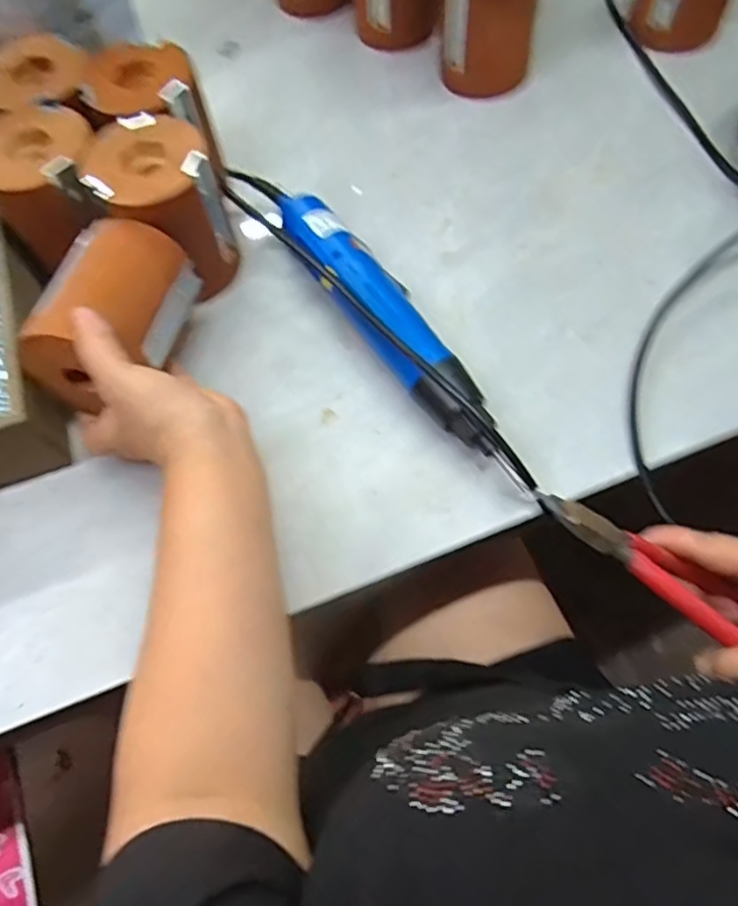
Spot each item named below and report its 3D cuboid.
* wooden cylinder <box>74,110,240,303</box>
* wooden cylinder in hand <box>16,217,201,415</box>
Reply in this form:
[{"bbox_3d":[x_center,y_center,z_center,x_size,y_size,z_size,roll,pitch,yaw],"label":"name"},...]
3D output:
[{"bbox_3d":[-0.142,-0.169,0.445,0.077,0.097,0.077,-1,66,2],"label":"wooden cylinder"},{"bbox_3d":[-0.155,-0.089,0.389,0.062,0.059,0.110,20,65,12],"label":"wooden cylinder in hand"}]

